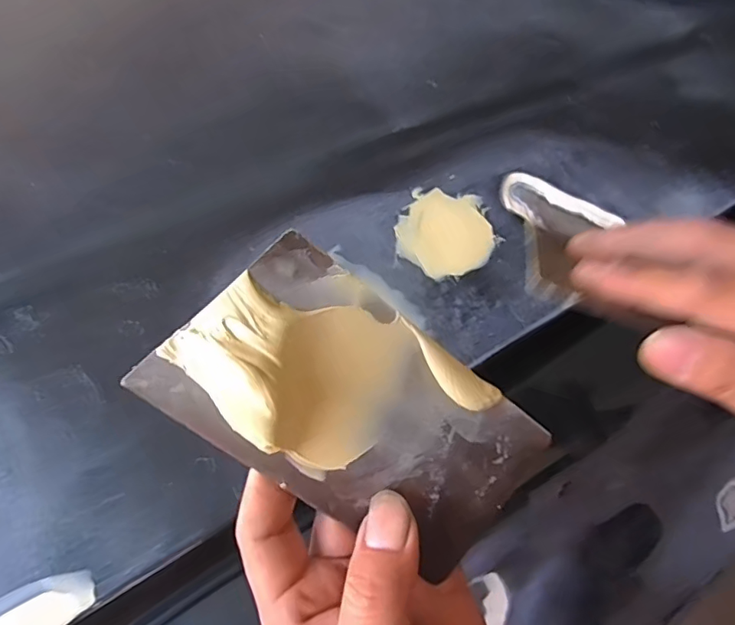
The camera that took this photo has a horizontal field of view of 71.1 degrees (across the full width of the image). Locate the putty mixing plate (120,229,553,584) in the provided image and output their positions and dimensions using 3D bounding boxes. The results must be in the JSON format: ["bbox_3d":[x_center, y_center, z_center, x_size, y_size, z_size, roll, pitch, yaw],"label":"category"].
[{"bbox_3d":[-0.001,0.038,0.179,0.134,0.017,0.072,39,89,-15],"label":"putty mixing plate"}]

